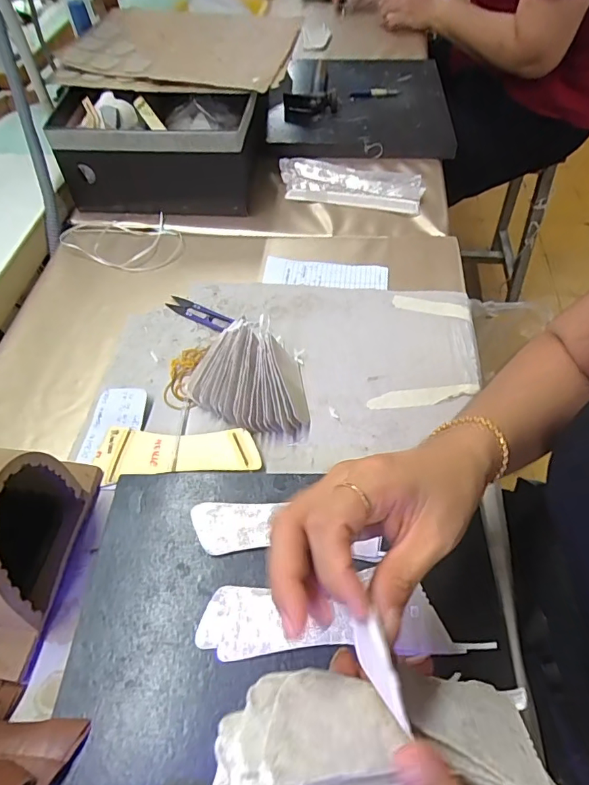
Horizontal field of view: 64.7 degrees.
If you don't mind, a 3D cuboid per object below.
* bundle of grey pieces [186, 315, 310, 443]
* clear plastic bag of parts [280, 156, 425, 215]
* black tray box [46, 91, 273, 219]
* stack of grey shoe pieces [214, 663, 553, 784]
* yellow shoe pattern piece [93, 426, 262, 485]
[{"bbox_3d":[-0.047,-0.012,0.444,0.108,0.052,0.109,-10,55,-3],"label":"bundle of grey pieces"},{"bbox_3d":[0.076,-0.301,0.664,0.206,0.028,0.073,9,56,10],"label":"clear plastic bag of parts"},{"bbox_3d":[-0.190,-0.326,0.637,0.277,0.117,0.127,3,55,6],"label":"black tray box"},{"bbox_3d":[0.052,0.163,0.212,0.174,0.039,0.070,11,52,-19],"label":"stack of grey shoe pieces"},{"bbox_3d":[-0.109,0.053,0.435,0.150,0.005,0.053,-6,62,2],"label":"yellow shoe pattern piece"}]

